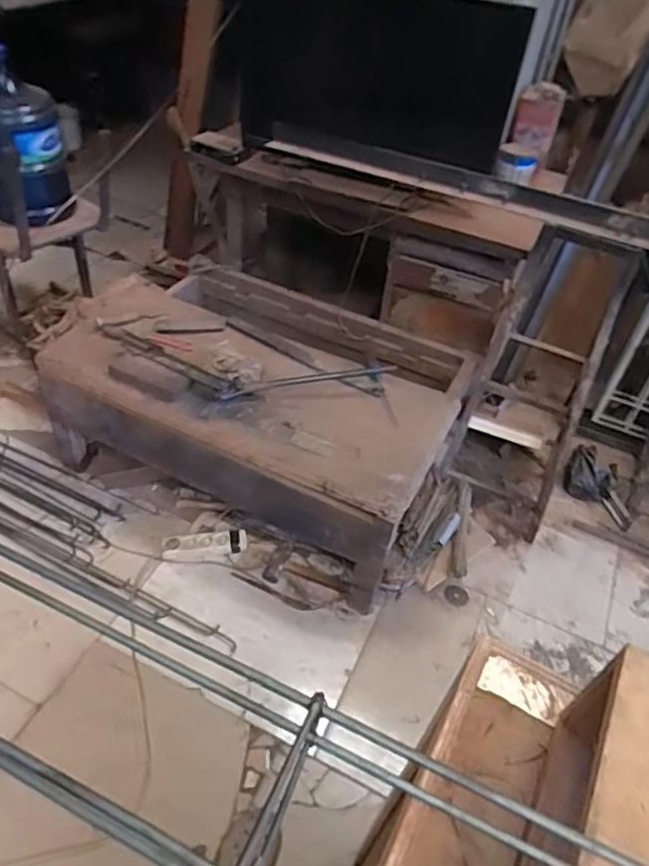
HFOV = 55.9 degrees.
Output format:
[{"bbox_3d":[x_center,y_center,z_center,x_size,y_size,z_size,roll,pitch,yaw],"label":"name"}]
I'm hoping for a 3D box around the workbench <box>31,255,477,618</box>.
[{"bbox_3d":[-0.281,-0.144,1.856,1.325,0.406,0.745,22,47,14],"label":"workbench"}]

